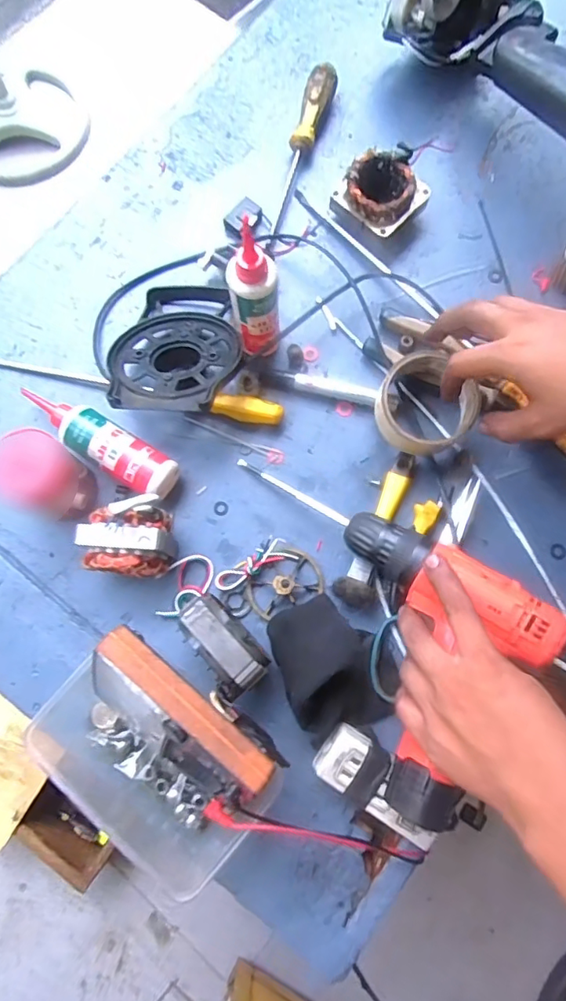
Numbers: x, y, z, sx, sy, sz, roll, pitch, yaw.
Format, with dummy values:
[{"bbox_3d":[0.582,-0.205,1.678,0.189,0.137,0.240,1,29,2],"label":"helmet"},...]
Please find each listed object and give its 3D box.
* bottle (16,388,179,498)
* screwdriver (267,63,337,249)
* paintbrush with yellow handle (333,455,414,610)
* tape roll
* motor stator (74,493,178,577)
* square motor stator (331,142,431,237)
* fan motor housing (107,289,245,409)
[{"bbox_3d":[-0.170,-0.056,0.502,0.166,0.038,0.044,31,79,6],"label":"bottle"},{"bbox_3d":[0.019,-0.360,0.572,0.028,0.035,0.204,14,78,3],"label":"screwdriver"},{"bbox_3d":[0.085,0.023,0.494,0.032,0.021,0.148,21,79,4],"label":"paintbrush with yellow handle"},{"bbox_3d":[0.130,-0.088,0.499,0.094,0.041,0.086,0,78,0],"label":"tape roll"},{"bbox_3d":[-0.128,0.032,0.463,0.066,0.080,0.062,4,78,1],"label":"motor stator"},{"bbox_3d":[0.101,-0.305,0.551,0.081,0.049,0.080,-41,81,-8],"label":"square motor stator"},{"bbox_3d":[-0.100,-0.142,0.510,0.108,0.033,0.162,5,53,2],"label":"fan motor housing"}]

